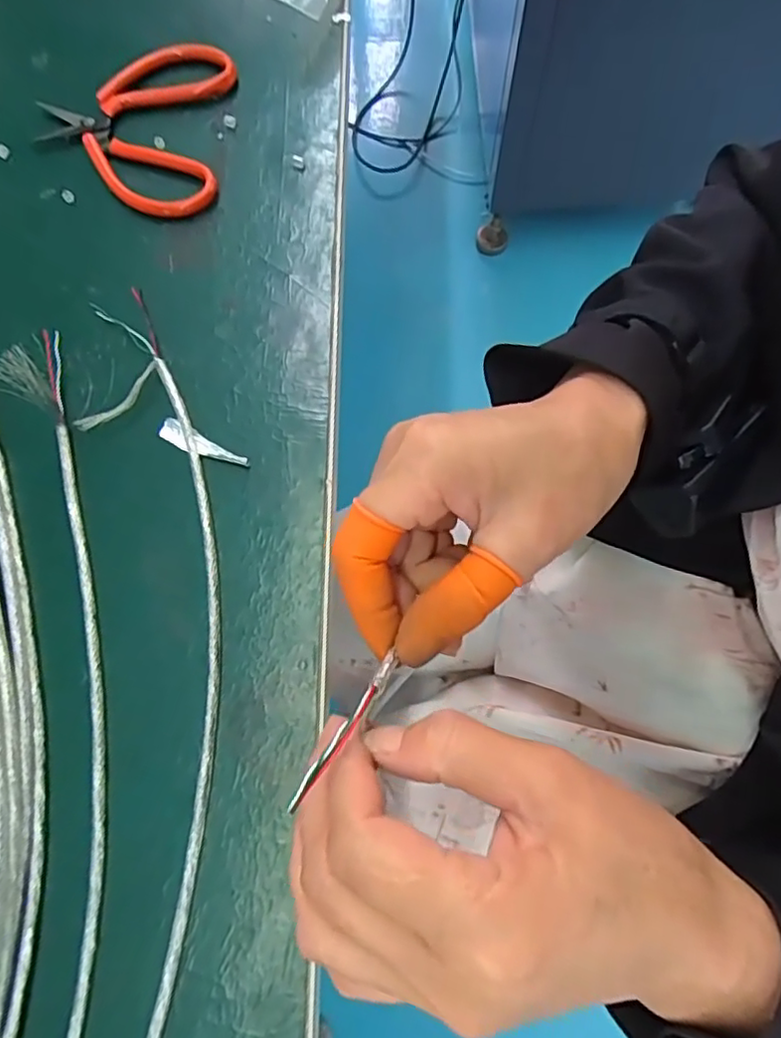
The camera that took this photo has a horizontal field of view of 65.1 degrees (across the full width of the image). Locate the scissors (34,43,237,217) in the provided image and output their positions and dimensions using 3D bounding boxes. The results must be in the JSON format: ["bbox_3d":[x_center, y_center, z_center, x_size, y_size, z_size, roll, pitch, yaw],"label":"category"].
[{"bbox_3d":[-0.140,-0.209,0.327,0.099,0.013,0.099,3,75,2],"label":"scissors"}]

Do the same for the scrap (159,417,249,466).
[{"bbox_3d":[-0.087,-0.034,0.281,0.044,0.004,0.011,26,77,8],"label":"scrap"}]

